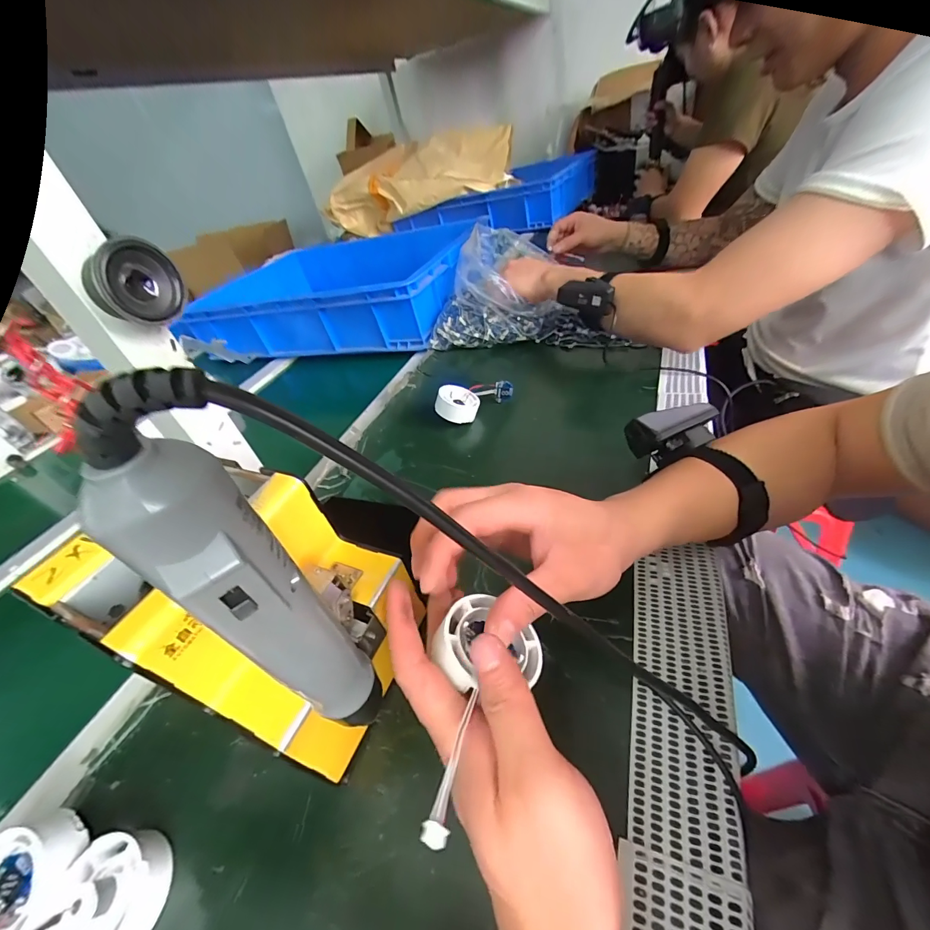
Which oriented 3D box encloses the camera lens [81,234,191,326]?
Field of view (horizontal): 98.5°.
[{"bbox_3d":[-0.226,-0.125,0.278,0.027,0.051,0.052,0,50,34],"label":"camera lens"}]

